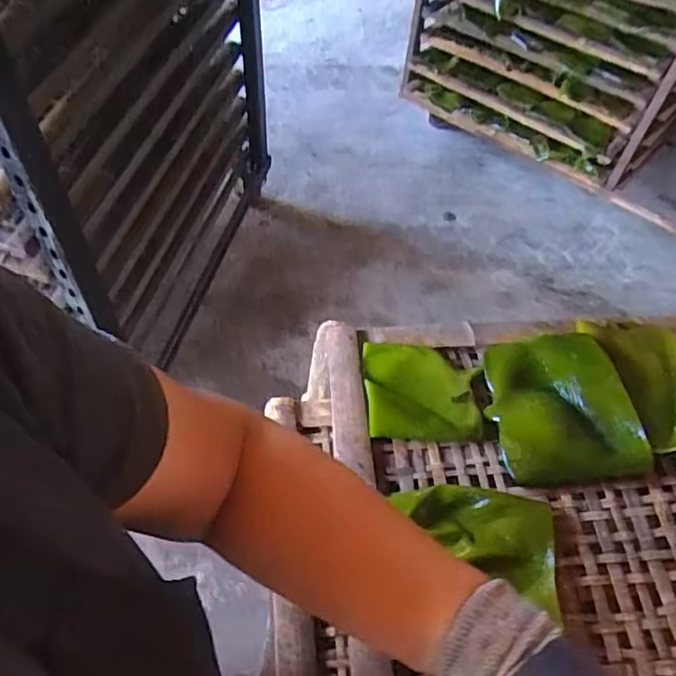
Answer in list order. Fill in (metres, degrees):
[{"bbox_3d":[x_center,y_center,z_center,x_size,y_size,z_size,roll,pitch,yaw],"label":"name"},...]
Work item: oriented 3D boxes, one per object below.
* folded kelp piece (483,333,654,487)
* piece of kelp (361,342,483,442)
[{"bbox_3d":[0.219,0.064,0.605,0.135,0.028,0.154,-8,56,-6],"label":"folded kelp piece"},{"bbox_3d":[0.086,0.053,0.633,0.117,0.024,0.106,2,55,2],"label":"piece of kelp"}]

